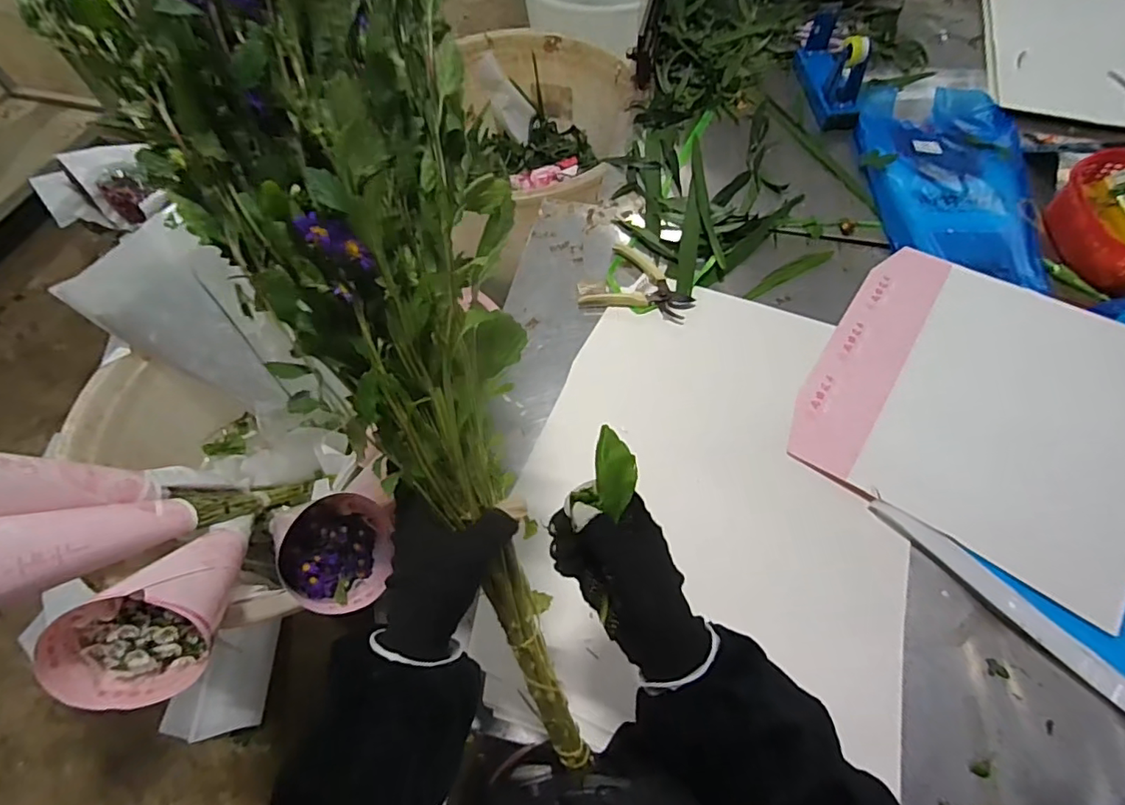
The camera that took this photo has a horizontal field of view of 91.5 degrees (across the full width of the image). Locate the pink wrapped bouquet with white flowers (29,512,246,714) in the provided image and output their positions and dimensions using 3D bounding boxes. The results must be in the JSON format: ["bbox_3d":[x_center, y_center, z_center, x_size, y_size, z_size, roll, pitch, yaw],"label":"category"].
[{"bbox_3d":[-0.527,0.248,0.828,0.161,0.462,0.138,-13,103,-5],"label":"pink wrapped bouquet with white flowers"}]

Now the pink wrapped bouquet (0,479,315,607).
[{"bbox_3d":[-0.724,0.219,0.933,0.142,0.660,0.150,23,97,14],"label":"pink wrapped bouquet"}]

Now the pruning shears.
[{"bbox_3d":[0.121,-0.173,0.823,0.151,0.021,0.134,27,65,17],"label":"pruning shears"}]

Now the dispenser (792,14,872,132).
[{"bbox_3d":[0.498,-0.630,1.002,0.069,0.119,0.229,-3,60,1],"label":"dispenser"}]

